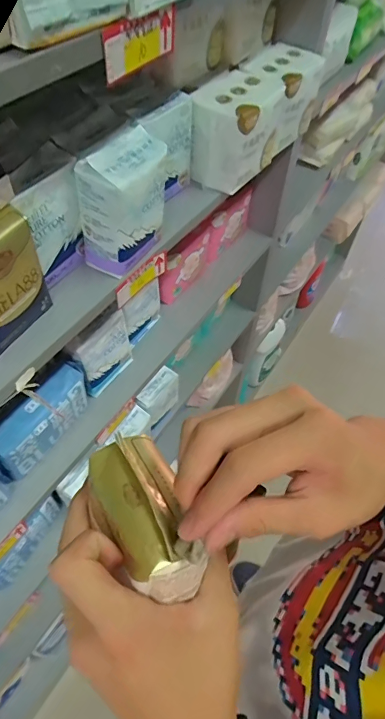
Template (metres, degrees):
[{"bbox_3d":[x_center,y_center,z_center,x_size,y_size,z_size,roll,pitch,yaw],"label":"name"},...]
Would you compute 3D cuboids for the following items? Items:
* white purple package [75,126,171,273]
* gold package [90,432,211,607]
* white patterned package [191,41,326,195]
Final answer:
[{"bbox_3d":[-0.072,-0.171,0.469,0.053,0.121,0.096,28,58,17],"label":"white purple package"},{"bbox_3d":[-0.030,0.090,0.256,0.049,0.032,0.098,-20,47,-16],"label":"gold package"},{"bbox_3d":[0.096,-0.366,0.634,0.090,0.101,0.272,29,58,17],"label":"white patterned package"}]

